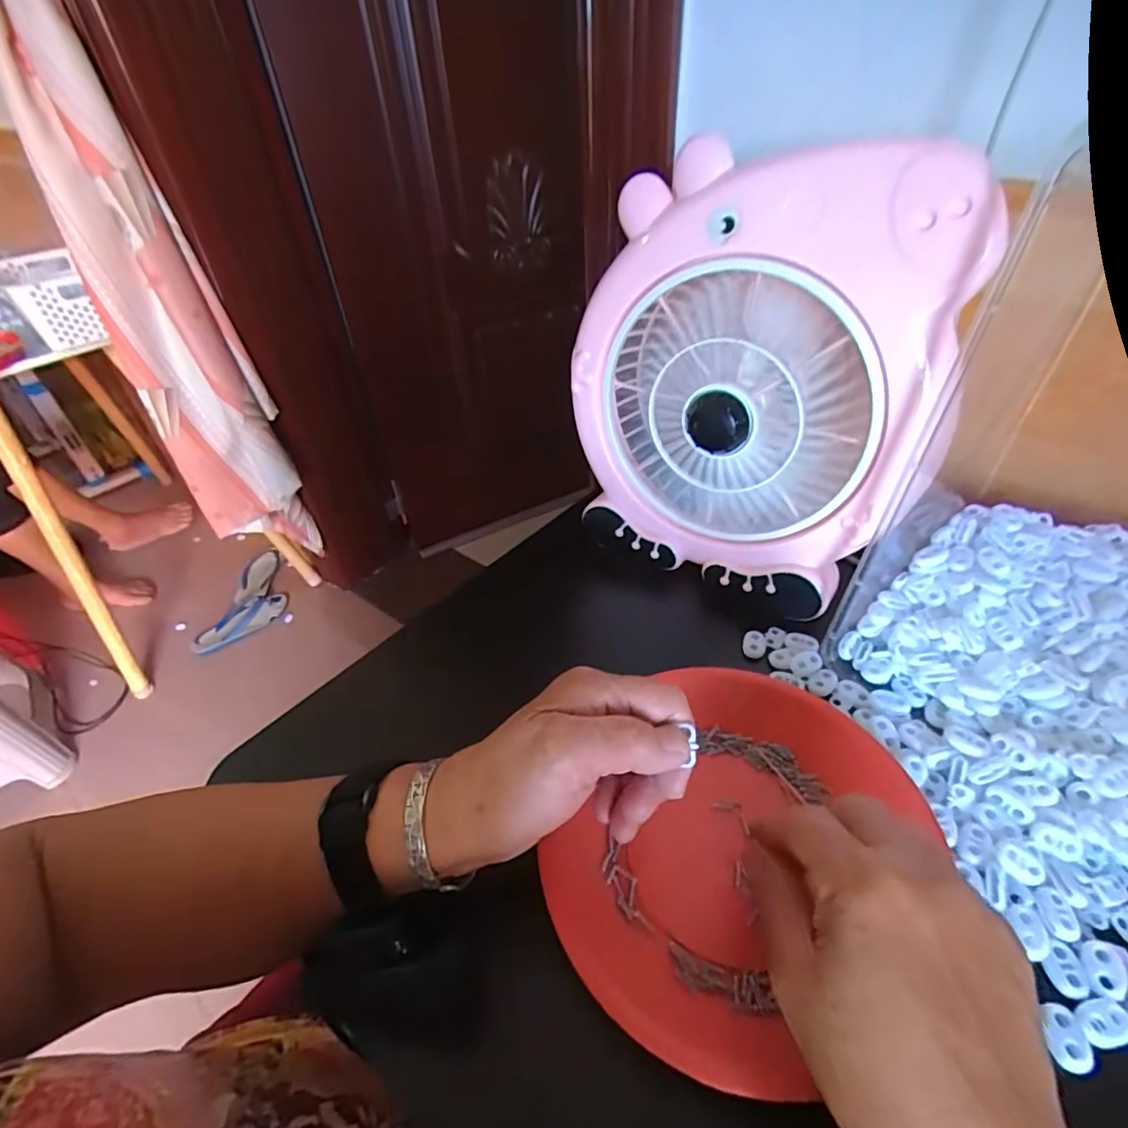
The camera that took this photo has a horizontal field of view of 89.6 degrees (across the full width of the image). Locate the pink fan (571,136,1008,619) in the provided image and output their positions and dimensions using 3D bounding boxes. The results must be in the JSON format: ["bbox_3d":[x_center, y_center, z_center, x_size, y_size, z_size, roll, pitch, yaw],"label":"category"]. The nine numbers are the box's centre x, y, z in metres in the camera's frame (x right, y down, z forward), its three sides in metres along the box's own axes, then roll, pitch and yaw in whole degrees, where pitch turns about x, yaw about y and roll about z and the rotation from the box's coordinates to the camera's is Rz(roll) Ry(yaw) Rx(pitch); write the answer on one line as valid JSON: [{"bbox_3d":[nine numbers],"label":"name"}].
[{"bbox_3d":[0.130,-0.123,0.396,0.236,0.272,0.105,23,40,27],"label":"pink fan"}]

